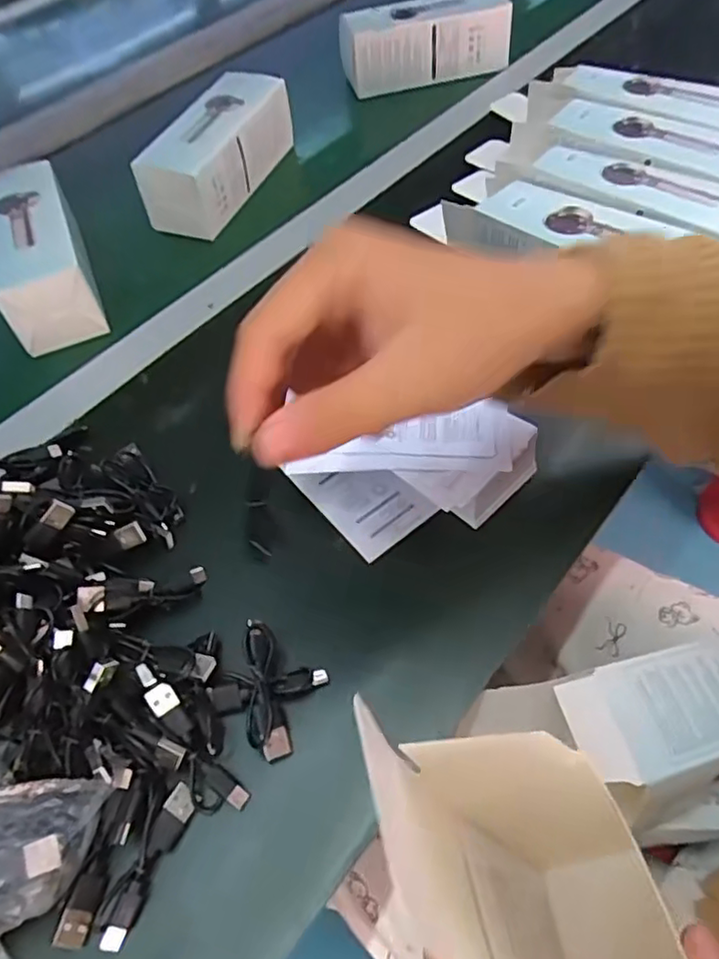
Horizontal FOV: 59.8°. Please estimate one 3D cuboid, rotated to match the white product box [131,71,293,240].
[{"bbox_3d":[-0.119,-0.282,0.537,0.059,0.065,0.154,19,58,19],"label":"white product box"}]

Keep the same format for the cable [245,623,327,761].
[{"bbox_3d":[-0.044,0.101,0.298,0.042,0.024,0.048,21,58,19],"label":"cable"}]

